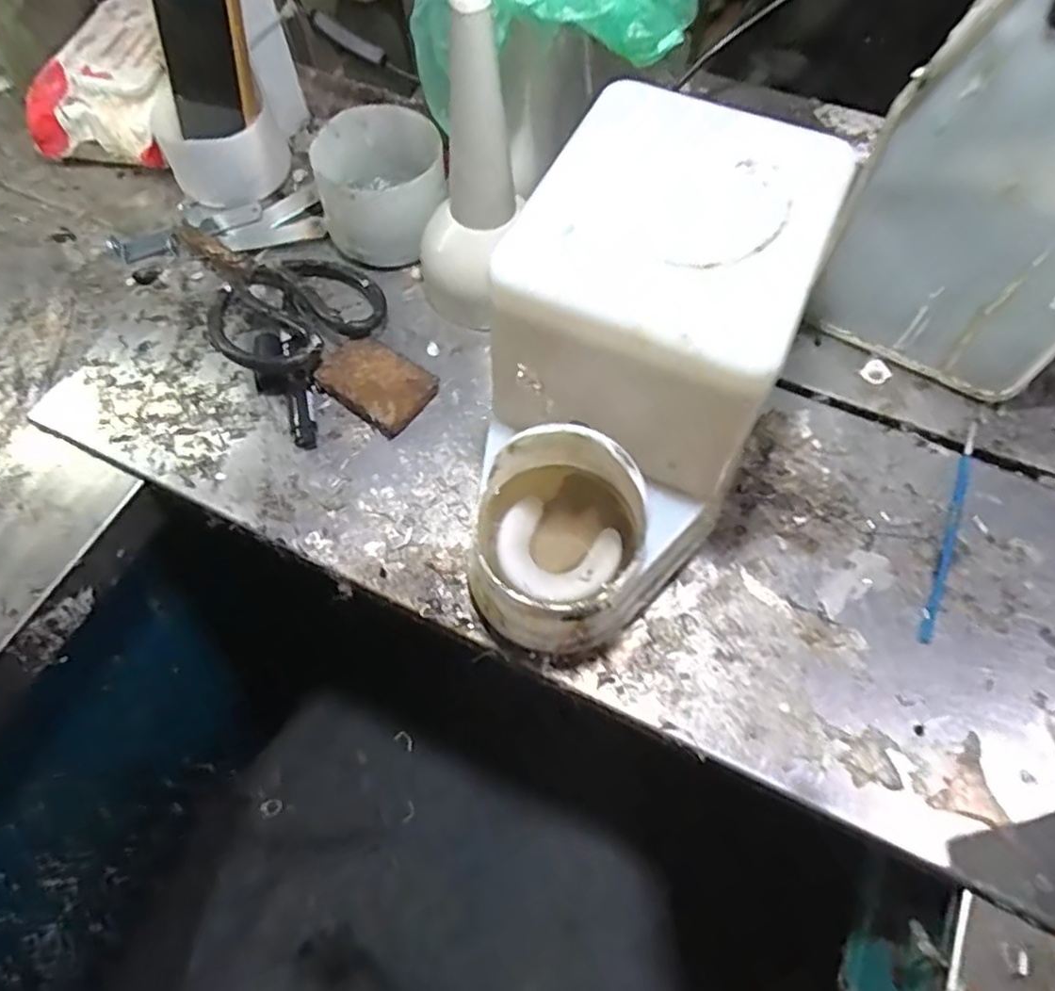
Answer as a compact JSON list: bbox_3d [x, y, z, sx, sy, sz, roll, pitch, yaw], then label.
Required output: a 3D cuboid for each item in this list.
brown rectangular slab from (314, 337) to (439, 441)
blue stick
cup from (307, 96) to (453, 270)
[{"bbox_3d":[-0.097,-0.074,0.435,0.069,0.016,0.049,33,68,16],"label":"brown rectangular slab"},{"bbox_3d":[0.248,0.017,0.395,0.008,0.004,0.151,24,66,12],"label":"blue stick"},{"bbox_3d":[-0.102,-0.217,0.471,0.088,0.063,0.091,0,63,1],"label":"cup"}]

